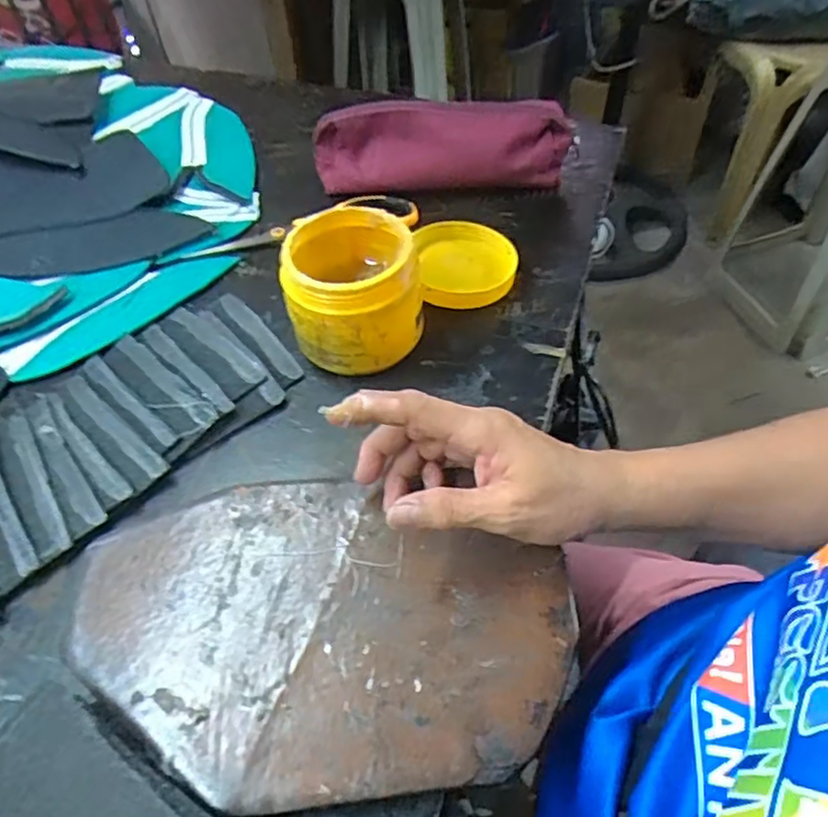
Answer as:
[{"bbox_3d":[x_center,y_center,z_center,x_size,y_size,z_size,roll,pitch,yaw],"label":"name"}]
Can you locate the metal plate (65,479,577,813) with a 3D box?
[{"bbox_3d":[-0.052,0.113,0.348,0.259,0.012,0.163,1,52,1],"label":"metal plate"}]

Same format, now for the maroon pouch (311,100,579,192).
[{"bbox_3d":[0.024,-0.245,0.611,0.232,0.076,0.049,-1,52,2],"label":"maroon pouch"}]

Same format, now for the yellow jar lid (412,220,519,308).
[{"bbox_3d":[0.043,-0.119,0.539,0.079,0.020,0.093,-6,52,-1],"label":"yellow jar lid"}]

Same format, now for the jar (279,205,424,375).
[{"bbox_3d":[-0.042,-0.086,0.477,0.089,0.086,0.101,-5,52,0],"label":"jar"}]

